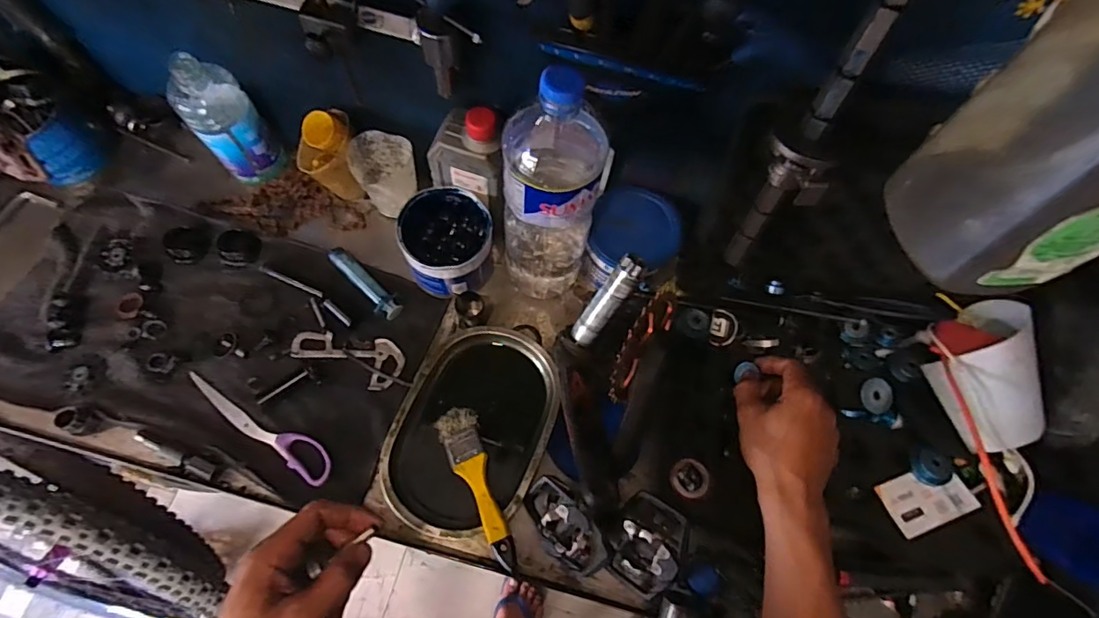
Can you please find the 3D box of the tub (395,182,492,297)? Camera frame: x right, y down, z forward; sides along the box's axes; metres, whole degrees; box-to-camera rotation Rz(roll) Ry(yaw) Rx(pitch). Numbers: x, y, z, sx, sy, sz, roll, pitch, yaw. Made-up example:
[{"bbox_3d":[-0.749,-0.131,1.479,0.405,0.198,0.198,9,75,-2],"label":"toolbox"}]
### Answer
[{"bbox_3d":[-0.117,-0.077,0.600,0.097,0.078,0.105,1,67,-3],"label":"tub"}]

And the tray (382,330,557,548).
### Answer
[{"bbox_3d":[-0.080,0.123,0.554,0.155,0.023,0.219,20,68,5],"label":"tray"}]

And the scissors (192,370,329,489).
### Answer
[{"bbox_3d":[-0.306,0.120,0.547,0.192,0.007,0.032,32,69,10],"label":"scissors"}]

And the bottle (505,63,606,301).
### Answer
[{"bbox_3d":[0.001,-0.104,0.508,0.086,0.312,0.091,12,67,2],"label":"bottle"}]

